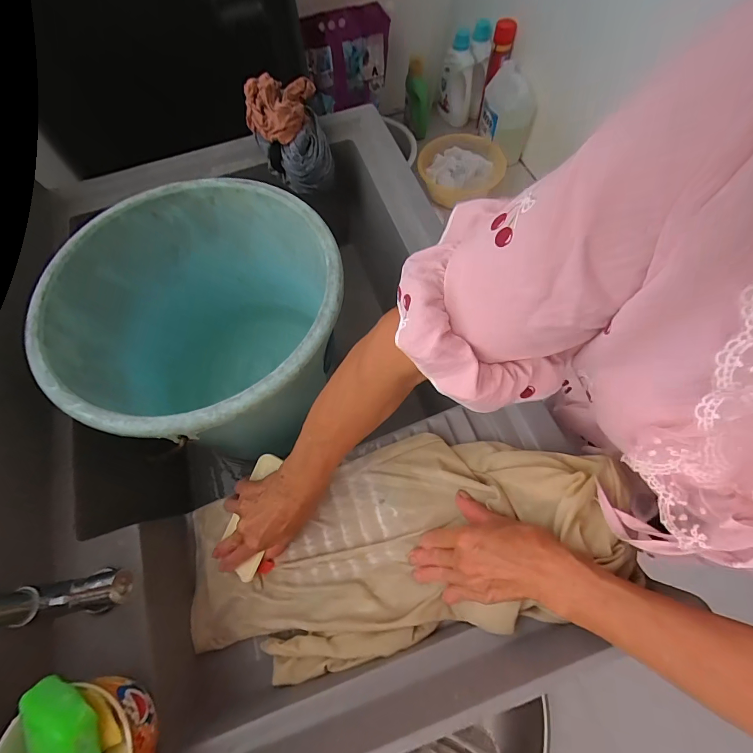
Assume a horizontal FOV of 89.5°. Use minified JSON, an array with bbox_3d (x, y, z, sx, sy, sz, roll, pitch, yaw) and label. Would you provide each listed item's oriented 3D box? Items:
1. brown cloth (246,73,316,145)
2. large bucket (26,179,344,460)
[{"bbox_3d":[-0.146,-0.392,0.548,0.084,0.052,0.097,9,65,7],"label":"brown cloth"},{"bbox_3d":[-0.198,-0.037,0.539,0.317,0.297,0.321,-1,64,2],"label":"large bucket"}]

